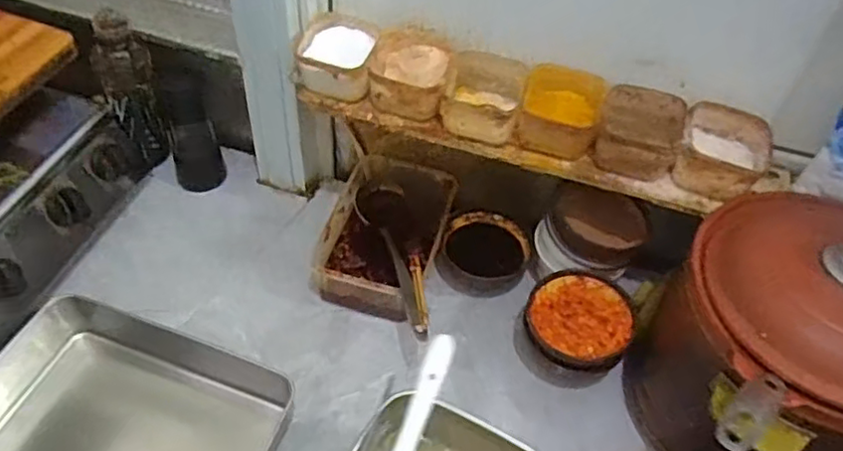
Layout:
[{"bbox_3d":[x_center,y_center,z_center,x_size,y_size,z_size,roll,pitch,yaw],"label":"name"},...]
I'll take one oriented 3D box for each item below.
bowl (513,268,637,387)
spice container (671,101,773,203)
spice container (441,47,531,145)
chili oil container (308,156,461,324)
[{"bbox_3d":[0.166,0.118,0.724,0.115,0.076,0.121,2,50,-3],"label":"bowl"},{"bbox_3d":[0.296,-0.073,0.643,0.085,0.049,0.081,23,52,14],"label":"spice container"},{"bbox_3d":[0.067,-0.137,0.688,0.080,0.047,0.092,13,51,7],"label":"spice container"},{"bbox_3d":[-0.043,0.011,0.807,0.139,0.067,0.213,14,51,7],"label":"chili oil container"}]

